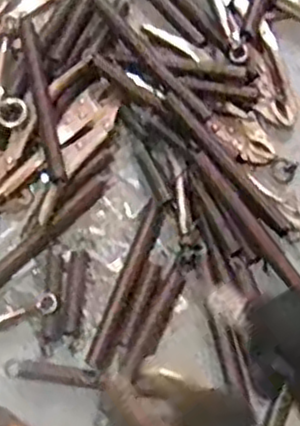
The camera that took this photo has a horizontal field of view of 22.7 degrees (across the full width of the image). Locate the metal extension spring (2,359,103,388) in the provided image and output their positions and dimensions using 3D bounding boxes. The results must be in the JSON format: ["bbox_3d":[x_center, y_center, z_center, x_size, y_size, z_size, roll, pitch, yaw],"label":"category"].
[{"bbox_3d":[-0.104,0.169,0.793,0.102,0.011,0.018,8,74,1],"label":"metal extension spring"}]

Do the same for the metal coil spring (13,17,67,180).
[{"bbox_3d":[-0.126,-0.139,0.856,0.021,0.020,0.211,-14,74,-5],"label":"metal coil spring"}]

